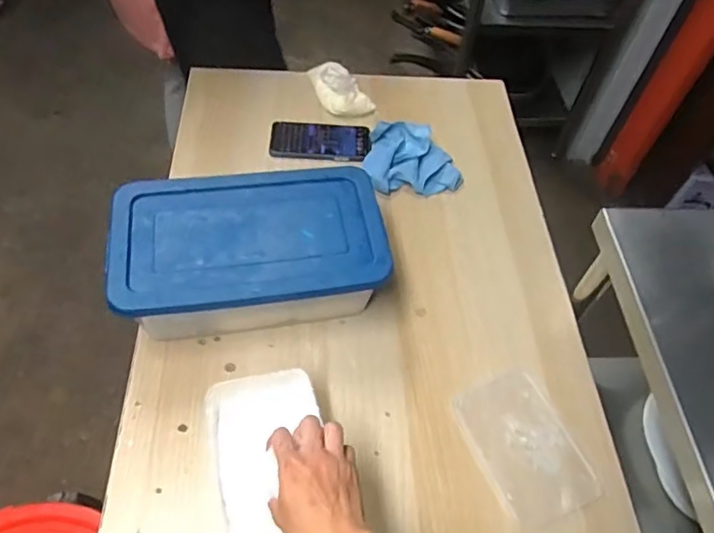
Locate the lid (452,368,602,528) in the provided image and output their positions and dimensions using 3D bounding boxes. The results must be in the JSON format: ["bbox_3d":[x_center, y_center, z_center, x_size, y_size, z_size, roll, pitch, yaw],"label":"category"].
[{"bbox_3d":[0.203,0.214,0.680,0.123,0.010,0.177,-17,59,-16],"label":"lid"}]

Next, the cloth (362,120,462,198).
[{"bbox_3d":[0.092,-0.179,0.920,0.155,0.048,0.119,0,55,-5],"label":"cloth"}]

